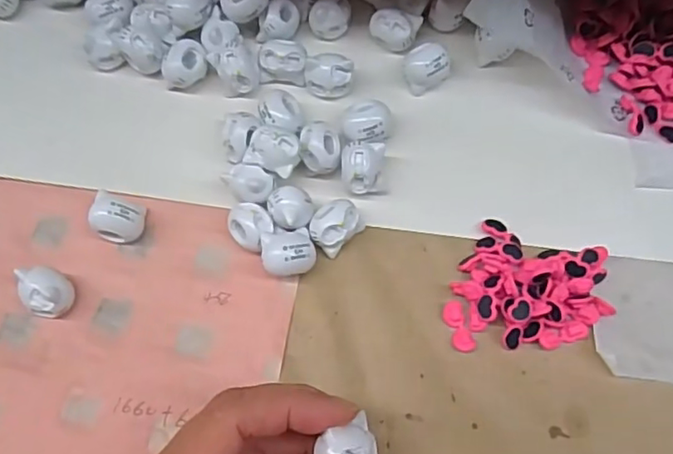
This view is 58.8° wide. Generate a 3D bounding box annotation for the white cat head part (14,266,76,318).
[{"bbox_3d":[-0.134,0.030,0.277,0.019,0.020,0.022,-39,70,-18],"label":"white cat head part"}]

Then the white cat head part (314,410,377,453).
[{"bbox_3d":[0.005,0.084,0.222,0.024,0.015,0.019,-29,70,-11],"label":"white cat head part"}]

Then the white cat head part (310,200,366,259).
[{"bbox_3d":[-0.001,-0.001,0.294,0.020,0.018,0.027,37,69,17],"label":"white cat head part"}]

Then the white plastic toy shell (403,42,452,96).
[{"bbox_3d":[0.048,-0.086,0.320,0.026,0.018,0.017,-28,67,-14],"label":"white plastic toy shell"}]

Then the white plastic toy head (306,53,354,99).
[{"bbox_3d":[-0.004,-0.078,0.316,0.025,0.021,0.017,-2,63,-1],"label":"white plastic toy head"}]

